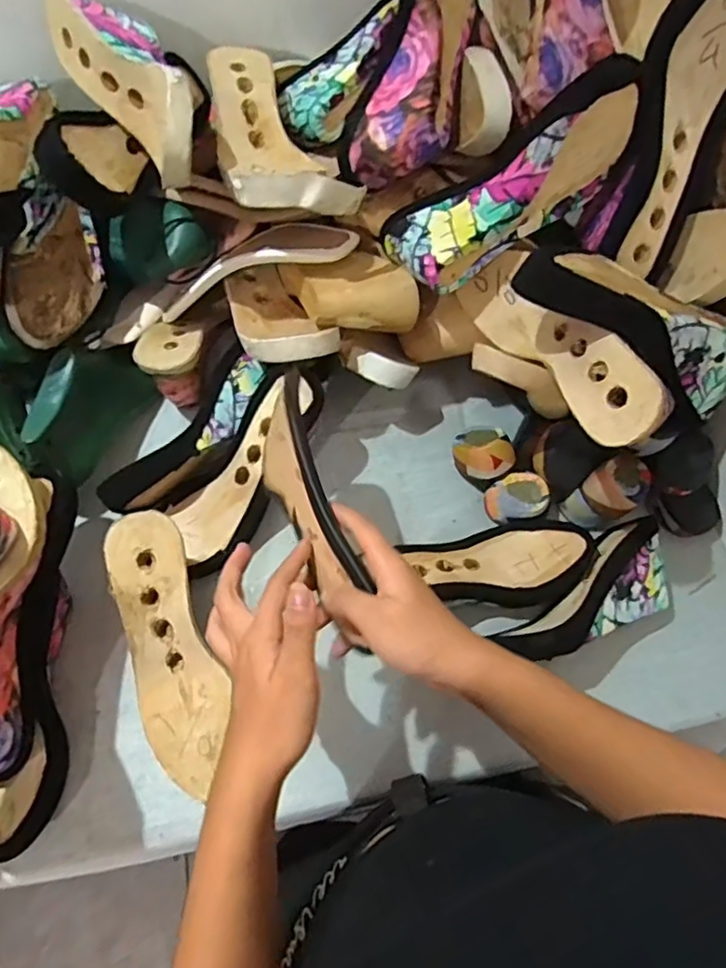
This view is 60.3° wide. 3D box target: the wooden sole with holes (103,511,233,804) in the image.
[{"bbox_3d":[-0.157,0.137,0.507,0.066,0.028,0.224,-13,97,-8],"label":"wooden sole with holes"}]

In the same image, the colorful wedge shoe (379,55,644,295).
[{"bbox_3d":[0.125,-0.247,0.518,0.233,0.073,0.085,-31,65,20],"label":"colorful wedge shoe"}]

